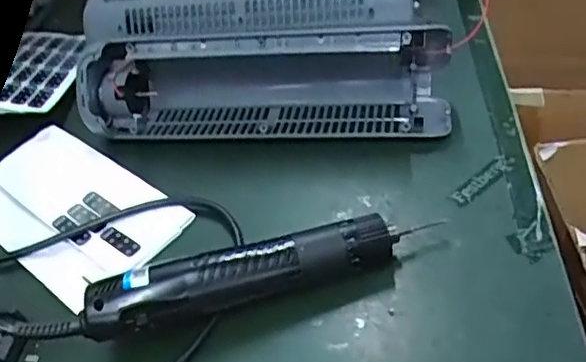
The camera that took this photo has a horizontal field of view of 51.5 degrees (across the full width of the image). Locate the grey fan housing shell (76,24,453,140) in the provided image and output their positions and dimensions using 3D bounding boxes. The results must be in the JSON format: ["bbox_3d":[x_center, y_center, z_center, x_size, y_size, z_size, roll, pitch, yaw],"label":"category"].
[{"bbox_3d":[-0.025,-0.081,0.523,0.312,0.072,0.074,-1,45,11],"label":"grey fan housing shell"}]

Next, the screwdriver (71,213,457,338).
[{"bbox_3d":[-0.017,0.057,0.391,0.222,0.040,0.033,-16,44,-5],"label":"screwdriver"}]

